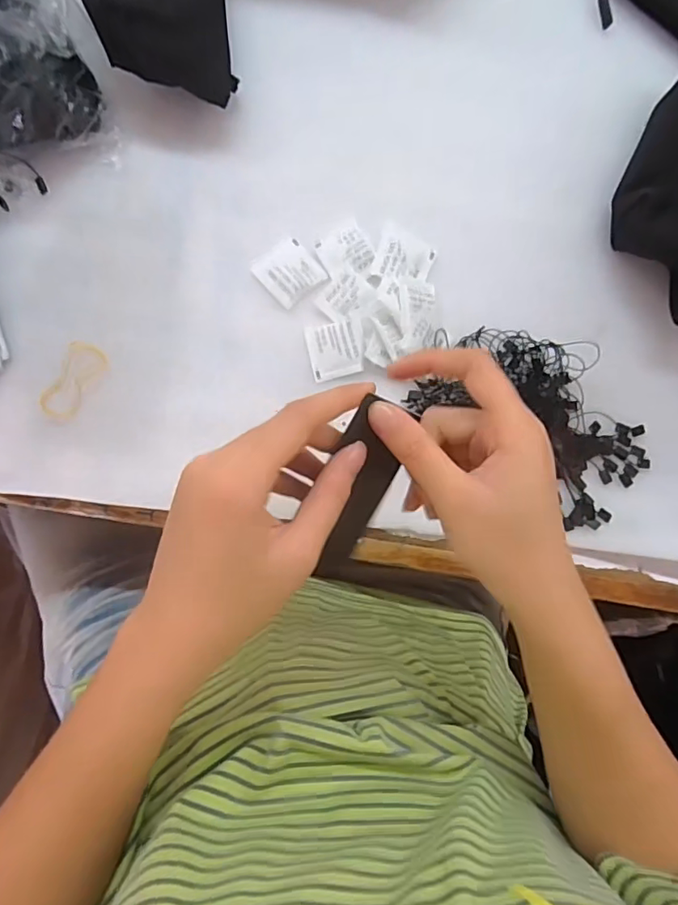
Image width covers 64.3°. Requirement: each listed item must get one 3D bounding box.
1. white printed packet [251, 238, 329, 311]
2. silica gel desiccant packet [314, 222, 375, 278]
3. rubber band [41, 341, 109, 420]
[{"bbox_3d":[-0.036,-0.132,0.394,0.042,0.004,0.040,-41,92,-7],"label":"white printed packet"},{"bbox_3d":[0.006,-0.146,0.396,0.038,0.004,0.039,-28,90,-8],"label":"silica gel desiccant packet"},{"bbox_3d":[-0.180,-0.048,0.366,0.028,0.004,0.055,27,84,-4],"label":"rubber band"}]

